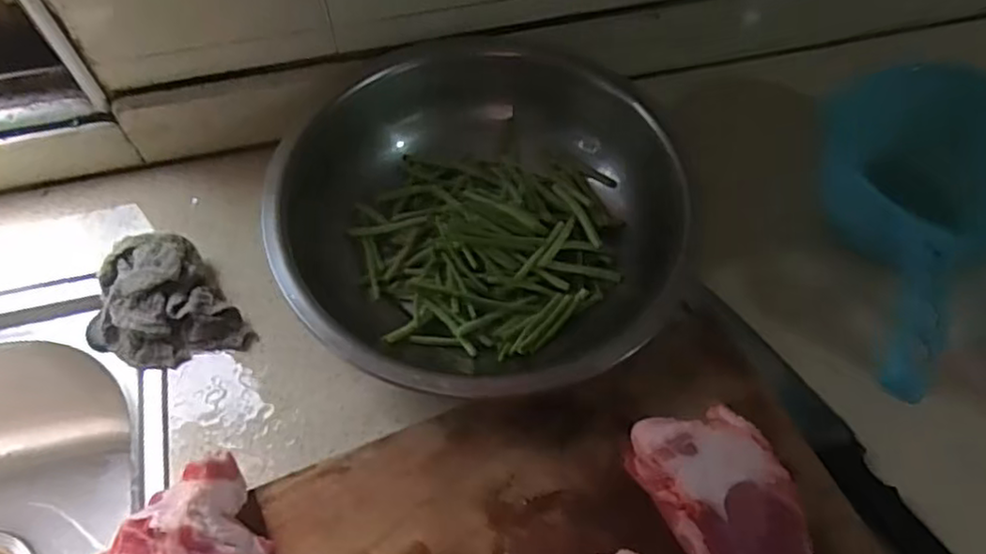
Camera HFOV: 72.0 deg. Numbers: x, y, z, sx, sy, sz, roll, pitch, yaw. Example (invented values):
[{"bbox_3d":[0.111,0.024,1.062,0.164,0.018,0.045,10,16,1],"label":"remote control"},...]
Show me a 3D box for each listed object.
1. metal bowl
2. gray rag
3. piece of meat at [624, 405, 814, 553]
[{"bbox_3d":[-0.005,-0.032,0.509,0.279,0.085,0.246,-28,64,-14],"label":"metal bowl"},{"bbox_3d":[-0.250,0.026,0.502,0.094,0.042,0.111,-37,68,-19],"label":"gray rag"},{"bbox_3d":[0.136,0.131,0.392,0.069,0.057,0.118,-28,65,-15],"label":"piece of meat"}]

